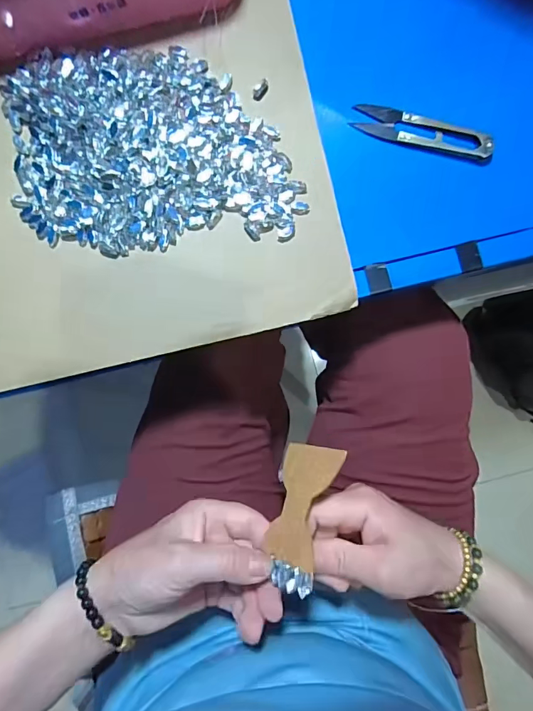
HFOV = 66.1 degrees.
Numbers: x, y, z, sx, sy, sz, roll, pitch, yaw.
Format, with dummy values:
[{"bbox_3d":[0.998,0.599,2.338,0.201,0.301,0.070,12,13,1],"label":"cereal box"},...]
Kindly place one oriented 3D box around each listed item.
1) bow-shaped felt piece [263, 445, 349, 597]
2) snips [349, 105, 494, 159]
[{"bbox_3d":[0.020,0.095,0.248,0.040,0.012,0.083,-2,62,32],"label":"bow-shaped felt piece"},{"bbox_3d":[0.114,-0.163,0.297,0.100,0.012,0.021,15,90,-2],"label":"snips"}]

